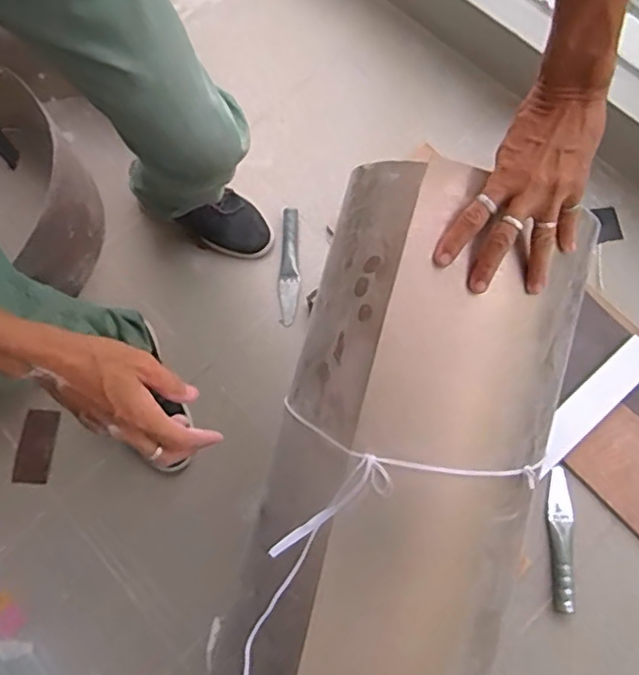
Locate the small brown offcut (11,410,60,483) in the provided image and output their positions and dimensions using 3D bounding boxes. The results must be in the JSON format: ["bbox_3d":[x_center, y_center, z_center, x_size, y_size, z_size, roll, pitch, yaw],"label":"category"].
[{"bbox_3d":[-0.448,0.172,0.927,0.060,0.010,0.112,4,72,3],"label":"small brown offcut"}]

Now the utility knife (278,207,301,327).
[{"bbox_3d":[-0.052,-0.123,0.995,0.033,0.009,0.210,-2,72,1],"label":"utility knife"}]

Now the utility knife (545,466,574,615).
[{"bbox_3d":[0.351,0.291,0.856,0.033,0.023,0.199,6,72,4],"label":"utility knife"}]

